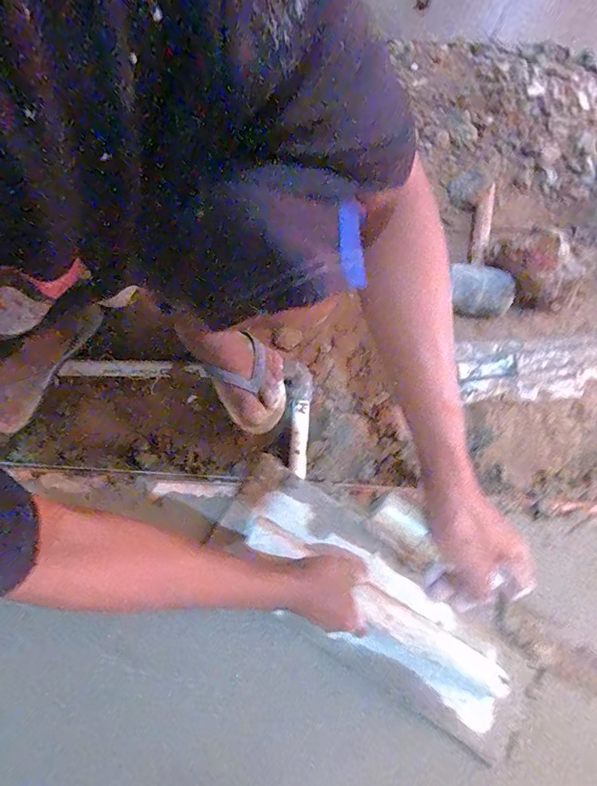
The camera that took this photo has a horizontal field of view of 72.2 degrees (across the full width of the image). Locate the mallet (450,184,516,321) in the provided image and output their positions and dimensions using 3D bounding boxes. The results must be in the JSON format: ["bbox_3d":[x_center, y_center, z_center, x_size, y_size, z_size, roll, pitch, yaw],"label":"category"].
[{"bbox_3d":[0.303,-0.242,0.665,0.088,0.067,0.260,12,66,4],"label":"mallet"}]

